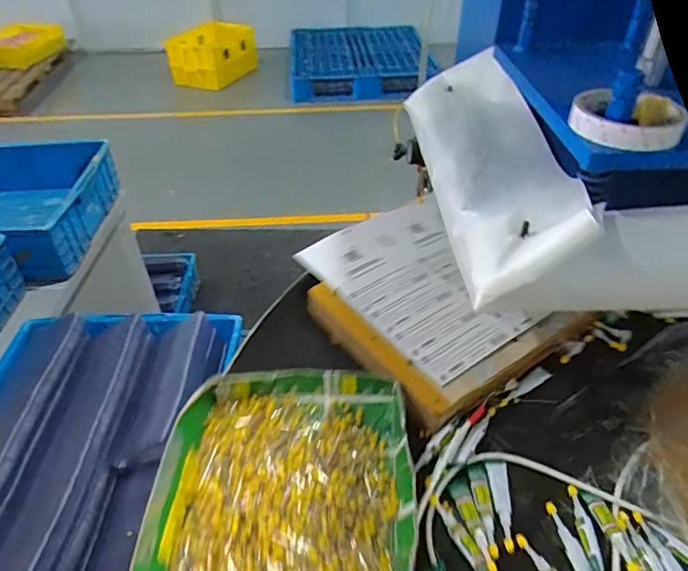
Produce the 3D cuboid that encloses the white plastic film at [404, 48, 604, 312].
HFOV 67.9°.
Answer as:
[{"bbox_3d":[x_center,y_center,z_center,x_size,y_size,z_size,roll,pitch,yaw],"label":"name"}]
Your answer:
[{"bbox_3d":[0.151,-0.138,0.533,0.127,0.040,0.384,-18,39,12],"label":"white plastic film"}]

